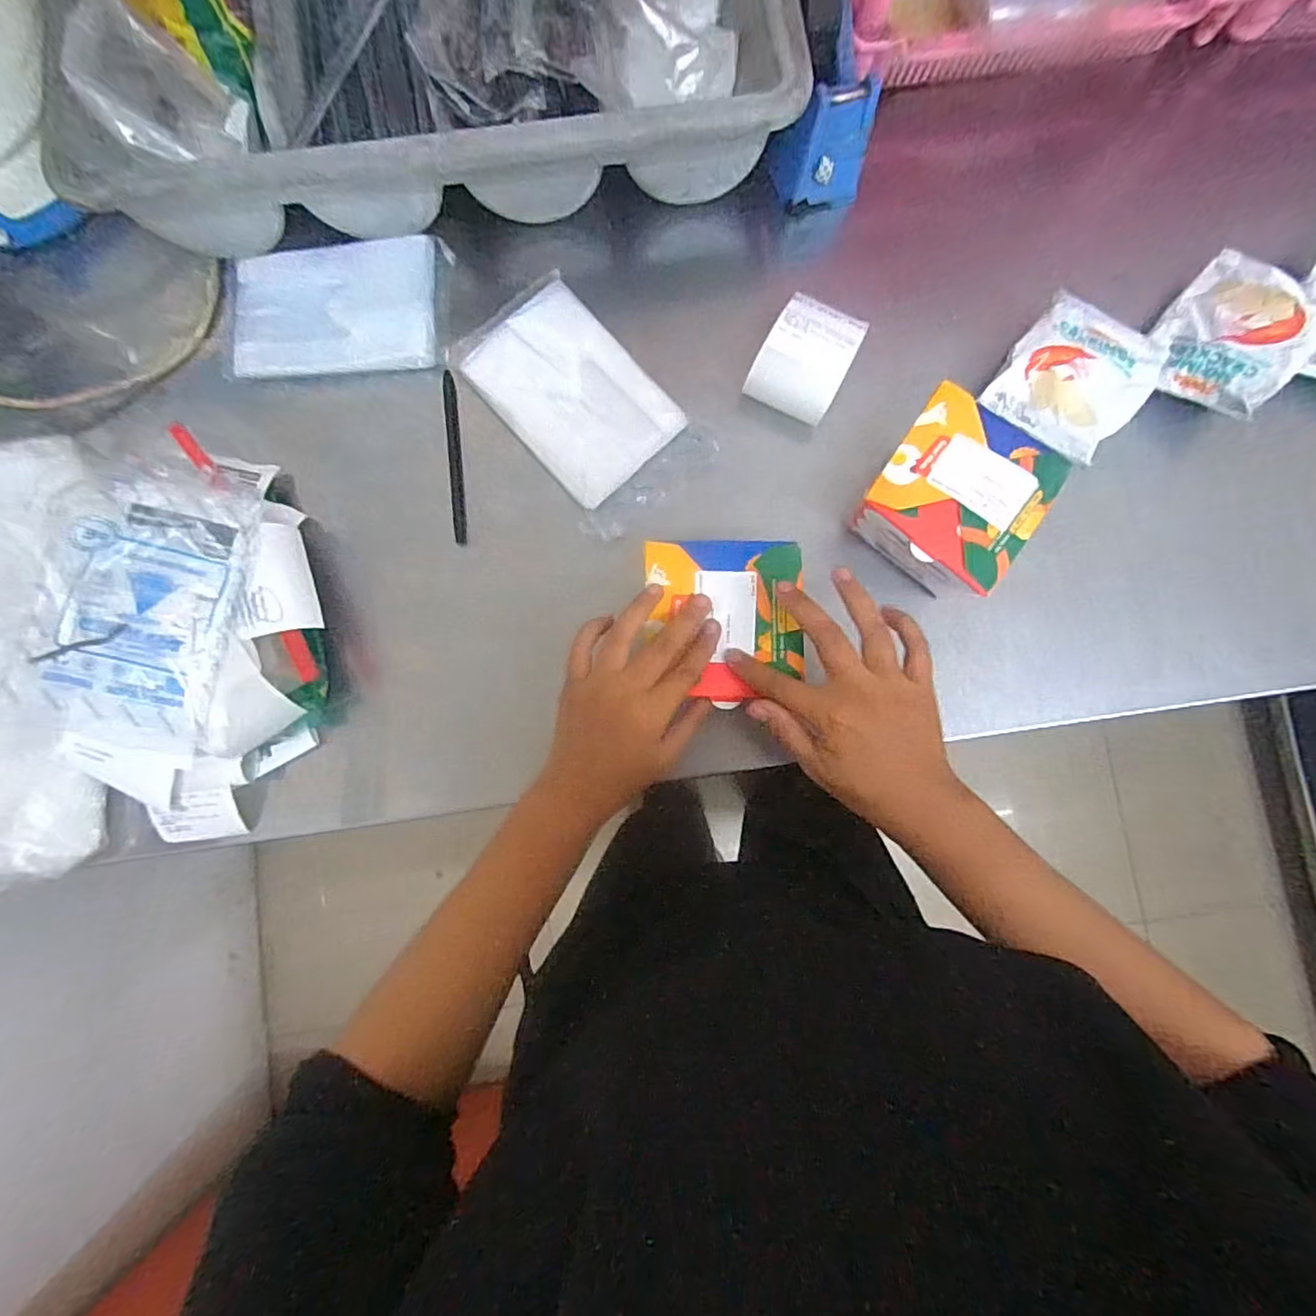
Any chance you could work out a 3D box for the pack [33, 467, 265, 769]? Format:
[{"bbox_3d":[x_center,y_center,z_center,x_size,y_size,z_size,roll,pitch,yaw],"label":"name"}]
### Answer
[{"bbox_3d":[-0.329,-0.028,0.397,0.092,0.027,0.186,17,89,-18],"label":"pack"}]

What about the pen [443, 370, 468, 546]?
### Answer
[{"bbox_3d":[-0.156,-0.154,0.467,0.011,0.013,0.130,-5,84,0],"label":"pen"}]

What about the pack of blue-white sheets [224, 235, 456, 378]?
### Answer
[{"bbox_3d":[-0.244,-0.270,0.467,0.167,0.010,0.102,-5,84,0],"label":"pack of blue-white sheets"}]

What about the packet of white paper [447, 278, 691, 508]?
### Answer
[{"bbox_3d":[-0.067,-0.203,0.457,0.104,0.012,0.156,-44,85,-4],"label":"packet of white paper"}]

